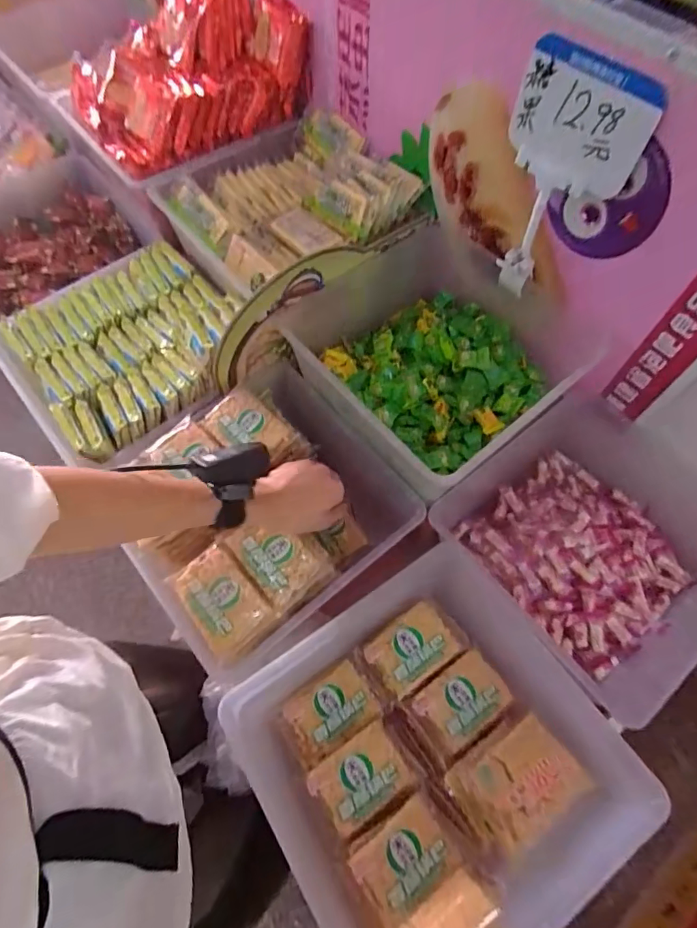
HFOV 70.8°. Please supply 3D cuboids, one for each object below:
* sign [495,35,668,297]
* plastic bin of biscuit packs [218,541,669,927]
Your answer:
[{"bbox_3d":[0.215,-0.294,0.531,0.016,0.241,0.134,-38,69,-23],"label":"sign"},{"bbox_3d":[0.083,0.281,0.490,0.339,0.118,0.299,-31,68,-14],"label":"plastic bin of biscuit packs"}]

